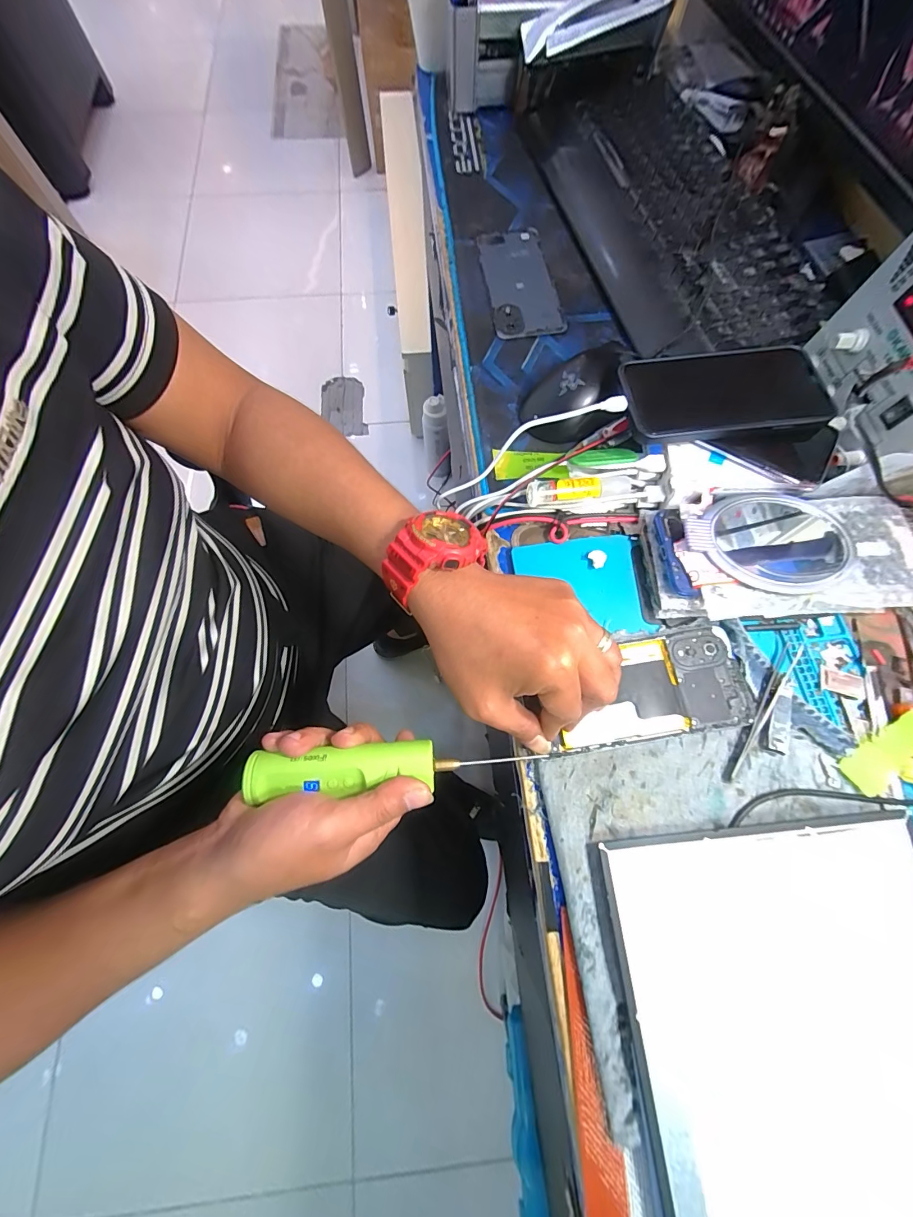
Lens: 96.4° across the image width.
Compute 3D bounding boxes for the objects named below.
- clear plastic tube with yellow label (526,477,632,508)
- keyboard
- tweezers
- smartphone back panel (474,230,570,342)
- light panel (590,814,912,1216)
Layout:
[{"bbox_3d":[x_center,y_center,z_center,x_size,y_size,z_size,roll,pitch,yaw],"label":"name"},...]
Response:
[{"bbox_3d":[0.104,-0.100,0.341,0.088,0.016,0.018,-6,72,-3],"label":"clear plastic tube with yellow label"},{"bbox_3d":[0.243,-0.446,0.453,0.219,0.047,0.454,-13,73,-5],"label":"keyboard"},{"bbox_3d":[0.225,0.074,0.299,0.011,0.007,0.120,35,75,10],"label":"tweezers"},{"bbox_3d":[0.067,-0.353,0.440,0.071,0.009,0.158,-7,72,-3],"label":"smartphone back panel"},{"bbox_3d":[0.211,0.300,0.212,0.208,0.012,0.333,-5,72,-3],"label":"light panel"}]

